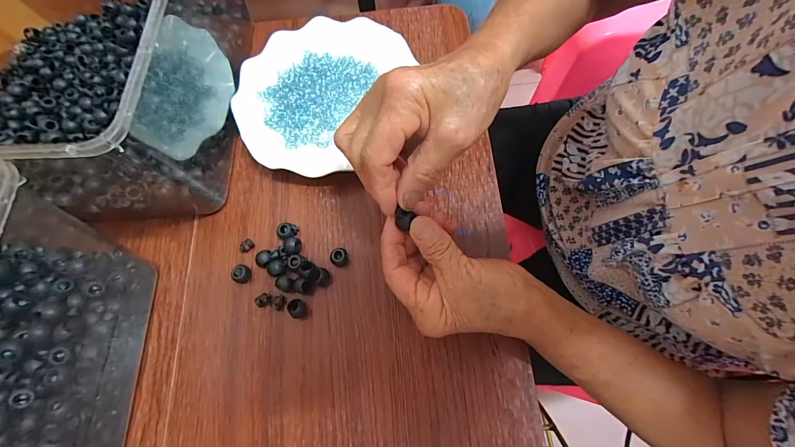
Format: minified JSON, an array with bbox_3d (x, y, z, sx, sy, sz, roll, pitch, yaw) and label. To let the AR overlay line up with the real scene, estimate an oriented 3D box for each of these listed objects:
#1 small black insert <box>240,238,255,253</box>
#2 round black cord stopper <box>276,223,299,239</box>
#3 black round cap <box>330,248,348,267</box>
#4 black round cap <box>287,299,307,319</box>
[{"bbox_3d":[-0.137,0.021,0.310,0.013,0.009,0.008,-38,71,-12],"label":"small black insert"},{"bbox_3d":[-0.100,0.009,0.310,0.016,0.014,0.016,-1,70,2],"label":"round black cord stopper"},{"bbox_3d":[-0.051,0.030,0.299,0.014,0.014,0.014,-1,70,2],"label":"black round cap"},{"bbox_3d":[-0.084,0.073,0.287,0.017,0.015,0.014,34,75,14],"label":"black round cap"}]

